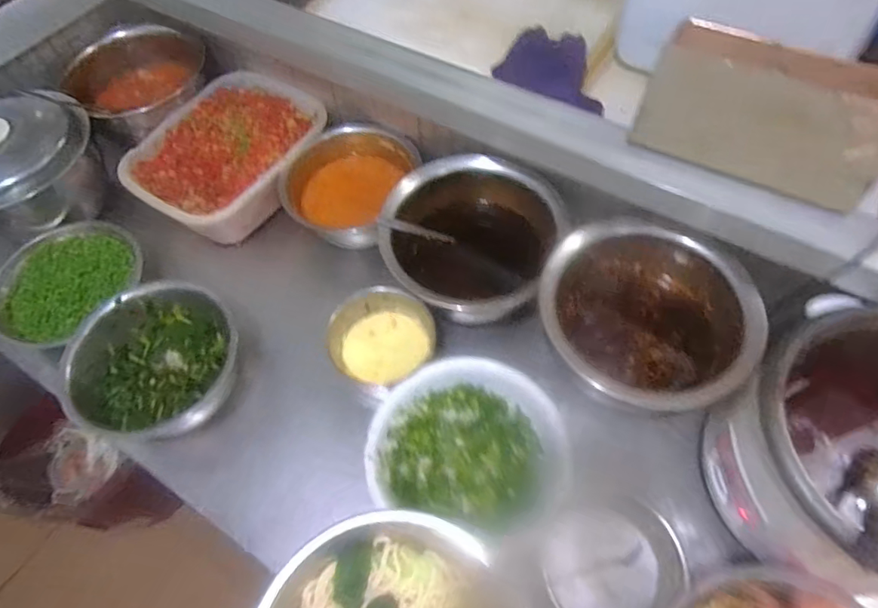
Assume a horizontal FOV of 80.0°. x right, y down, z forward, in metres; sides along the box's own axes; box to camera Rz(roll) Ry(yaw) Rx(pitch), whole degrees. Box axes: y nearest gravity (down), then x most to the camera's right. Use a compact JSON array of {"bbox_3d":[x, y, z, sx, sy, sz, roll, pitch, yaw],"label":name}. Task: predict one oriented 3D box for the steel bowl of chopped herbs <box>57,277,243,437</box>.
[{"bbox_3d":[-0.397,0.090,0.747,0.208,0.104,0.209,-2,57,3],"label":"steel bowl of chopped herbs"}]

